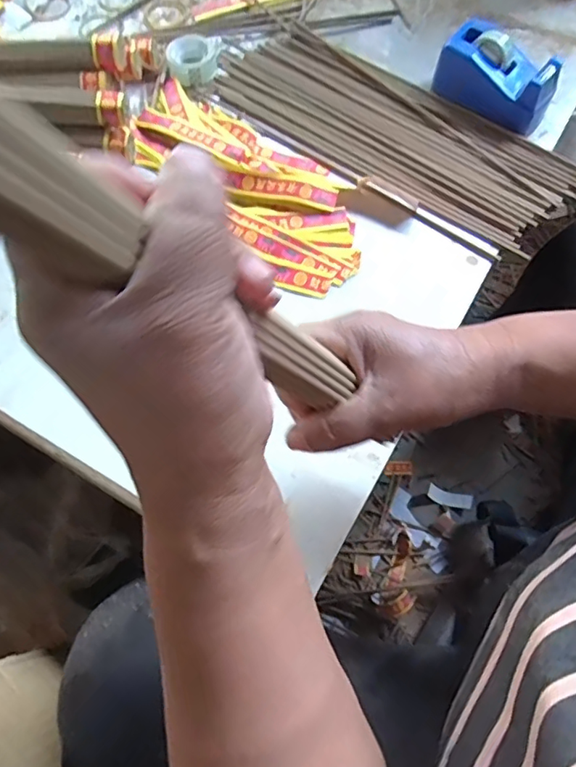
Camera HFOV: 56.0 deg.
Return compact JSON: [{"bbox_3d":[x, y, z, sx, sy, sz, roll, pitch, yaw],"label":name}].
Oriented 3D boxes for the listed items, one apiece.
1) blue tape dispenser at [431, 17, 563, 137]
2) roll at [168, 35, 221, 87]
[{"bbox_3d":[0.186,-0.270,0.477,0.104,0.052,0.055,36,70,16],"label":"blue tape dispenser"},{"bbox_3d":[-0.087,-0.311,0.515,0.052,0.018,0.050,0,65,0],"label":"roll"}]

